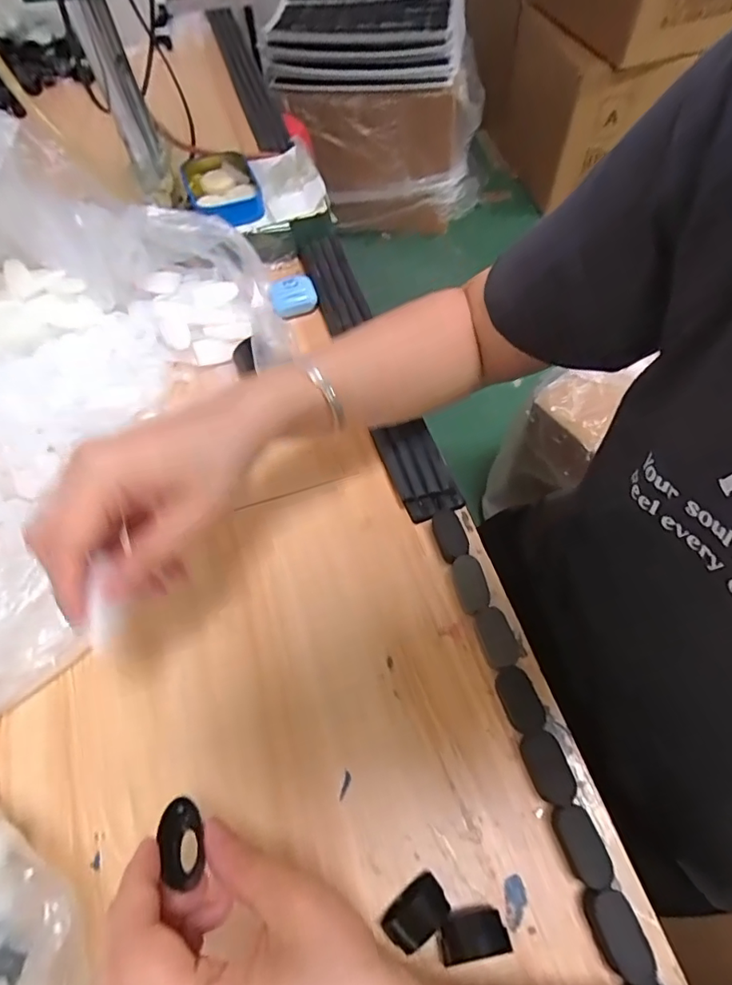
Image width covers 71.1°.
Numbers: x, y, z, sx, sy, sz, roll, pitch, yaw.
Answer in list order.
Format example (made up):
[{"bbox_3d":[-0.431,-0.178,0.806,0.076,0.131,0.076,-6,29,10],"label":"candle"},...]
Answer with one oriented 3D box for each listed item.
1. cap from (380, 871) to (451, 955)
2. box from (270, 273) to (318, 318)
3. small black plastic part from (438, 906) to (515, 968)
[{"bbox_3d":[0.025,0.215,0.264,0.033,0.017,0.020,-33,65,-16],"label":"cap"},{"bbox_3d":[-0.070,-0.189,0.492,0.044,0.018,0.036,-15,62,-7],"label":"box"},{"bbox_3d":[0.053,0.220,0.257,0.033,0.018,0.017,-12,61,-5],"label":"small black plastic part"}]

